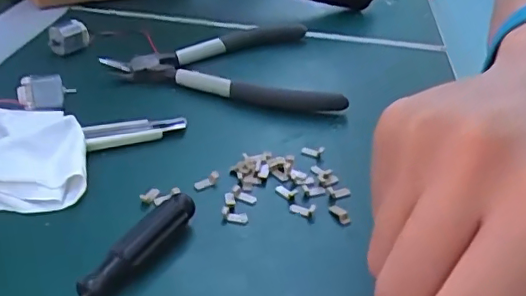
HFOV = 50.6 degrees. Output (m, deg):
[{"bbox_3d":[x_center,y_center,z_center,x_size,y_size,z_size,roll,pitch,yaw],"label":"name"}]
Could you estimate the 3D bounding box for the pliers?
[{"bbox_3d":[-0.016,-0.063,0.382,0.149,0.018,0.113,9,33,8],"label":"pliers"}]

